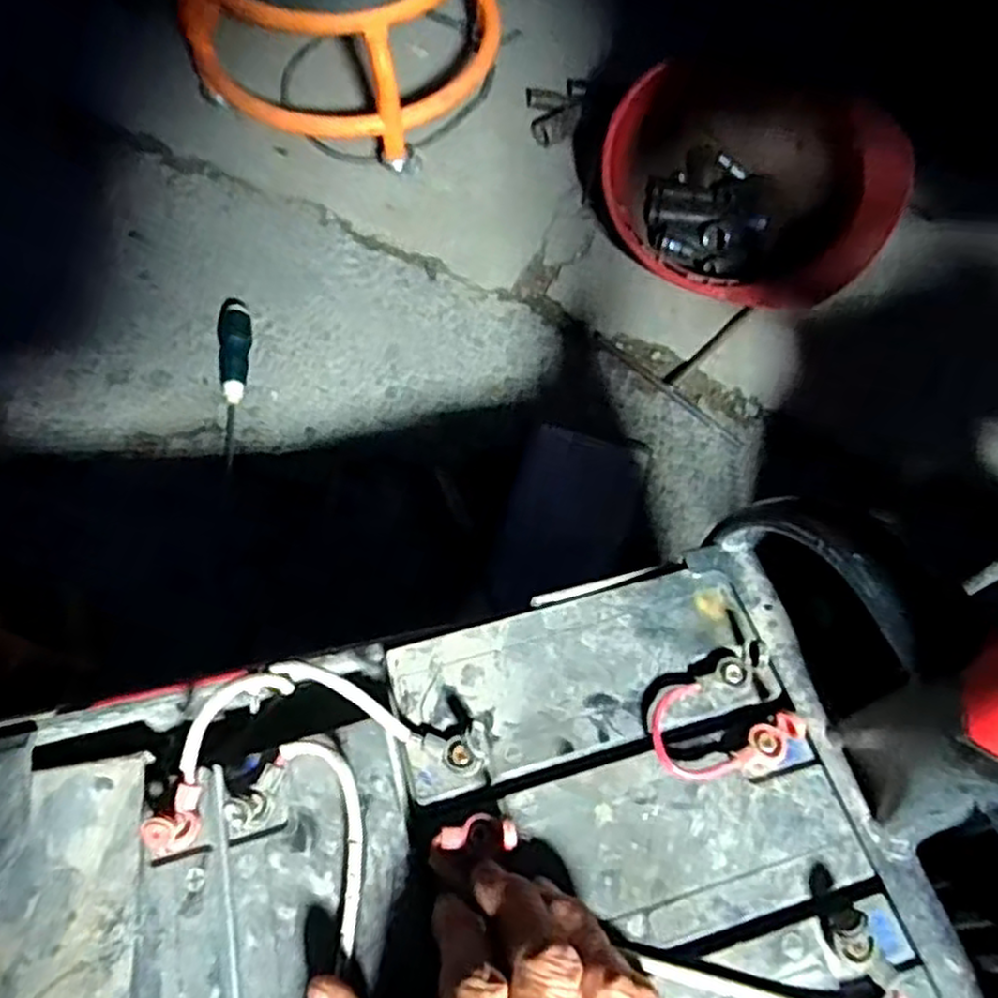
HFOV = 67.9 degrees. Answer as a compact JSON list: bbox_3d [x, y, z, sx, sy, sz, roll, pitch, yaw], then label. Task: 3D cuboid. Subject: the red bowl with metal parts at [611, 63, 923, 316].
[{"bbox_3d":[0.263,-0.322,0.762,0.248,0.165,0.286,-42,74,-15],"label":"red bowl with metal parts"}]

